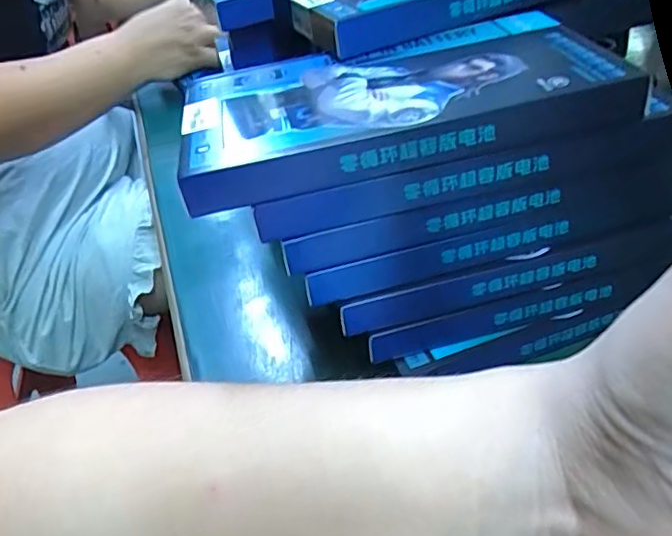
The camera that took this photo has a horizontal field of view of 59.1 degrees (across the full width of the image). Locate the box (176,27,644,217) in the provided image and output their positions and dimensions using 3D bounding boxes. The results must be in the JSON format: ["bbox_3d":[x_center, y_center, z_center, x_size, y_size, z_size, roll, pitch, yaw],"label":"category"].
[{"bbox_3d":[0.023,-0.065,0.235,0.161,0.024,0.085,-7,37,-2],"label":"box"}]

